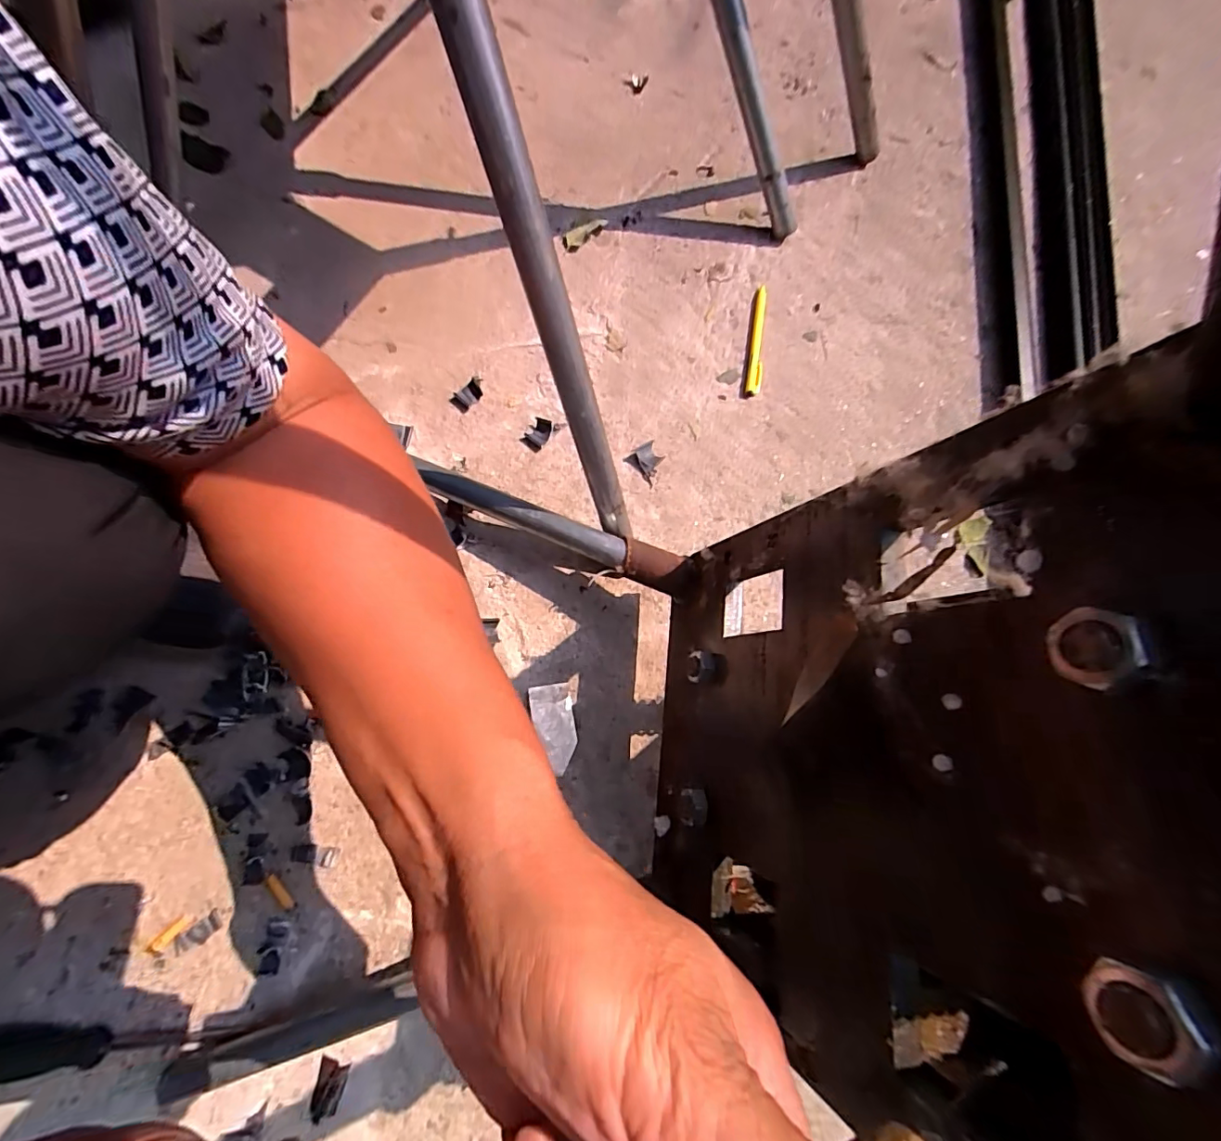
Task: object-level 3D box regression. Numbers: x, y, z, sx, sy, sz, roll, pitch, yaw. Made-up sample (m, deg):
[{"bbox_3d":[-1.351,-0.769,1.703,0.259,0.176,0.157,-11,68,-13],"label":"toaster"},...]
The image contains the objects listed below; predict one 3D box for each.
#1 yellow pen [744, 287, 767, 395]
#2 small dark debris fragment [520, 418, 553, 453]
[{"bbox_3d":[0.155,-0.241,0.546,0.015,0.009,0.131,10,76,1],"label":"yellow pen"},{"bbox_3d":[-0.072,-0.136,0.517,0.023,0.011,0.033,34,78,7],"label":"small dark debris fragment"}]

